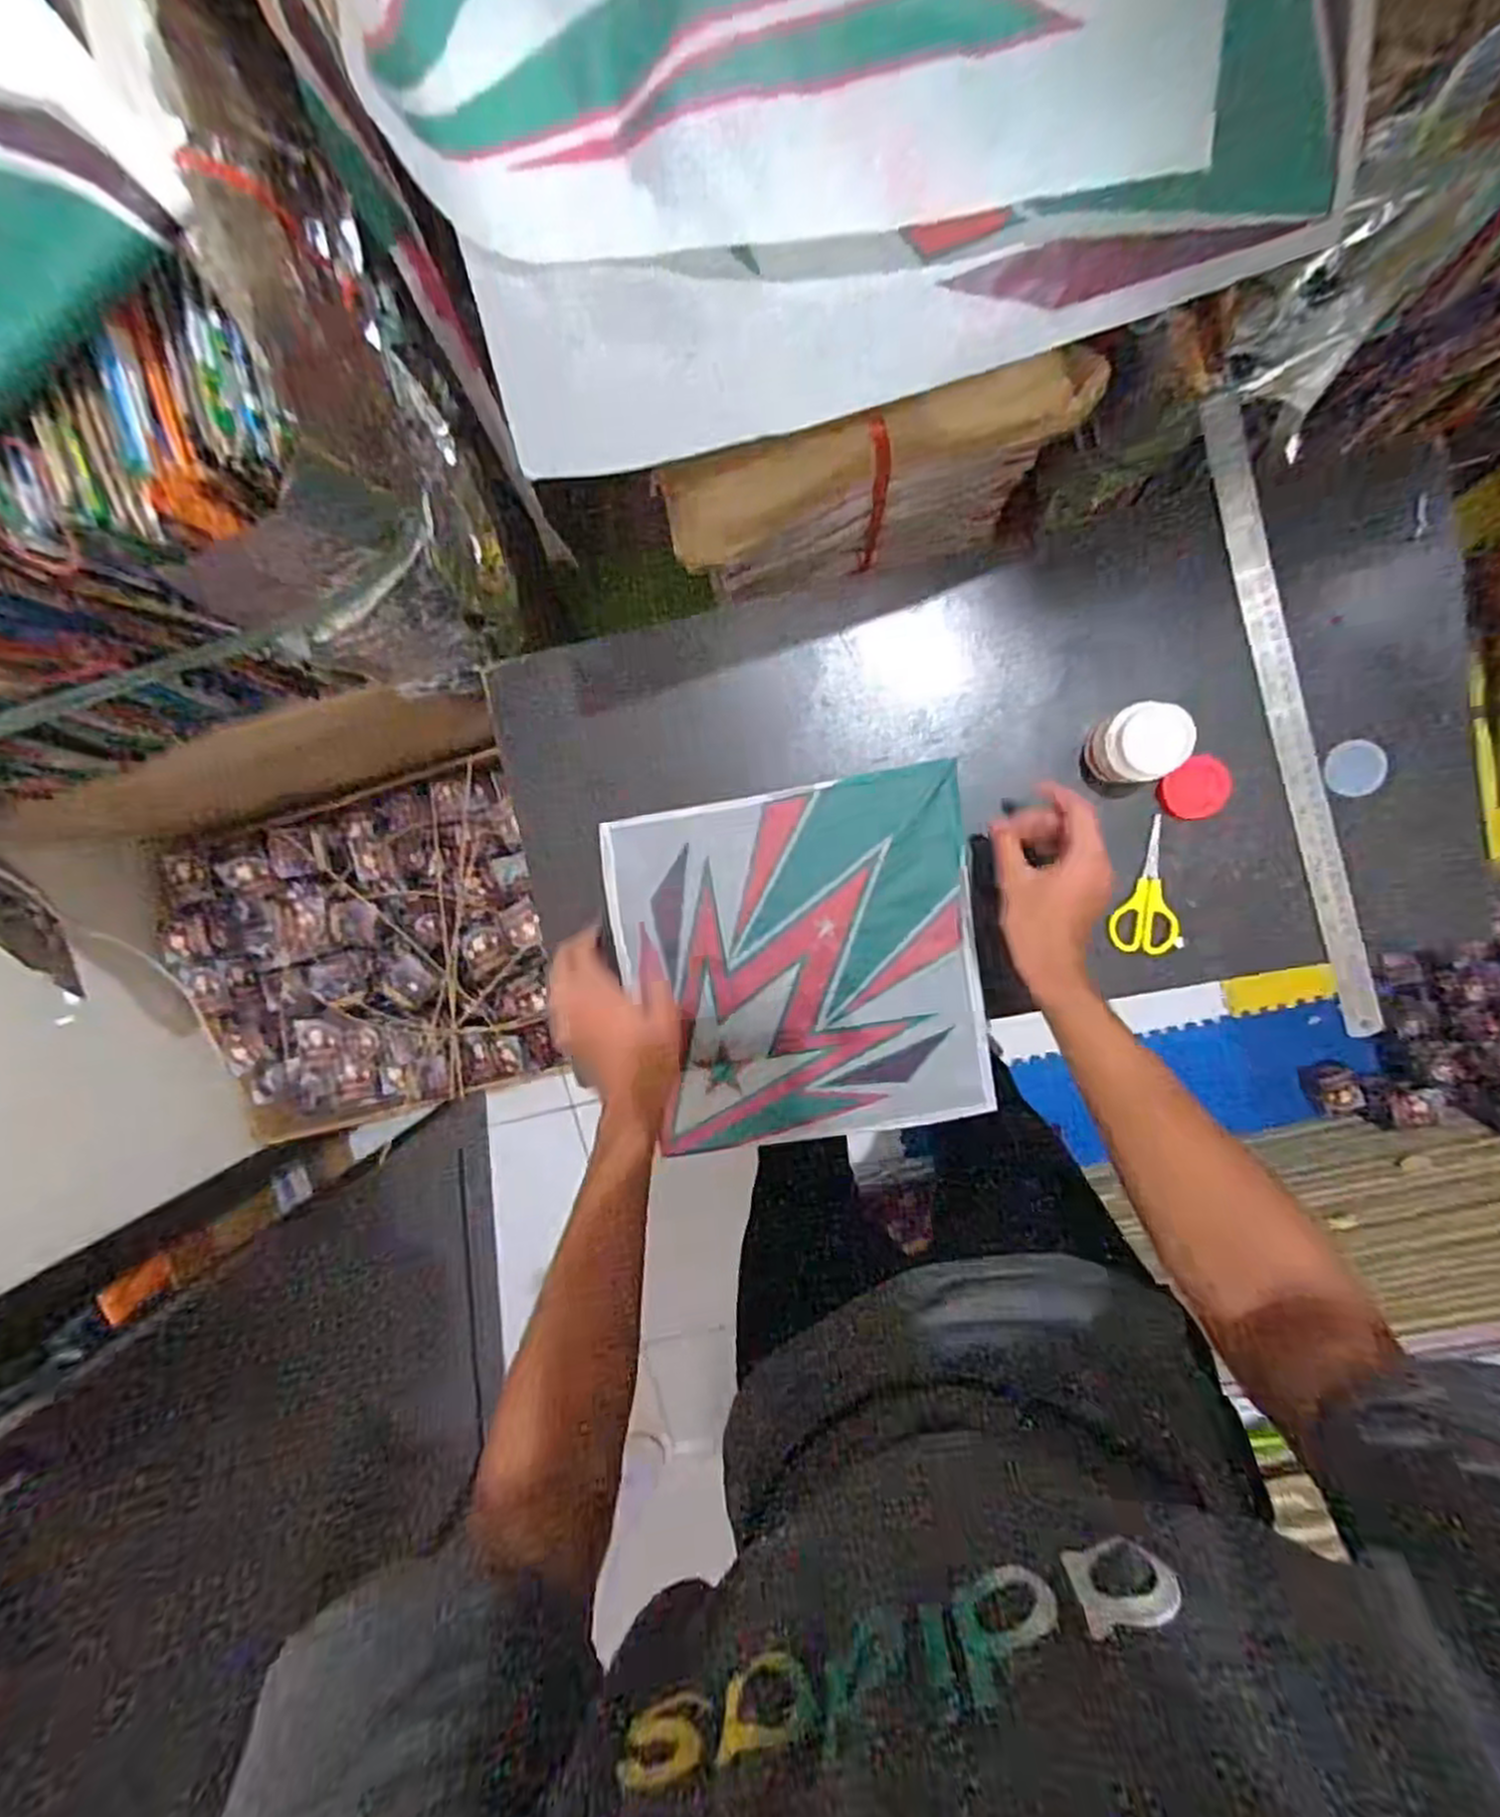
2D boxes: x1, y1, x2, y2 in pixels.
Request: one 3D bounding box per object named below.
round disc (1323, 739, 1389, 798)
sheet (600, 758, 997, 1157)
[{"bbox_3d":[0.490,-0.113,0.628,0.045,0.006,0.044,-6,96,6],"label":"round disc"},{"bbox_3d":[0.046,0.053,0.694,0.307,0.018,0.312,-9,95,9],"label":"sheet"}]

